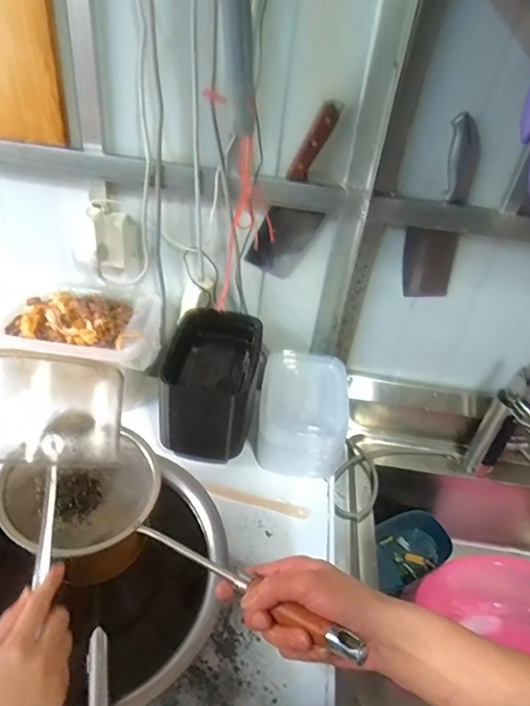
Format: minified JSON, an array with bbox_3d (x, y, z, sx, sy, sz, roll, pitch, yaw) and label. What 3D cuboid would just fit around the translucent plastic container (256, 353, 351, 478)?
[{"bbox_3d":[0.065,0.108,0.878,0.150,0.120,0.201,7,39,-1],"label":"translucent plastic container"}]

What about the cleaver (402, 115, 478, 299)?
[{"bbox_3d":[0.278,-0.210,0.782,0.089,0.292,0.025,5,39,-4],"label":"cleaver"}]

